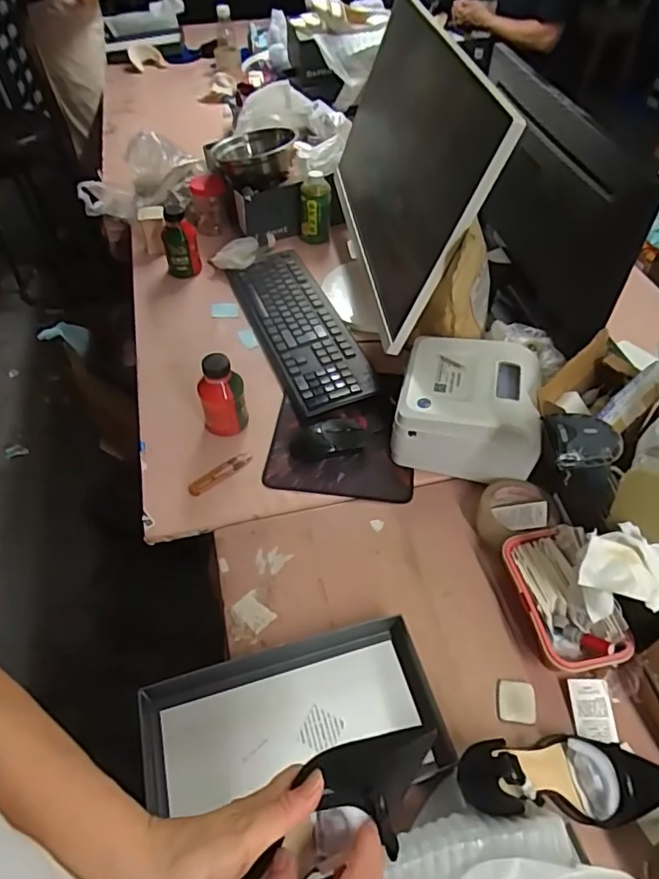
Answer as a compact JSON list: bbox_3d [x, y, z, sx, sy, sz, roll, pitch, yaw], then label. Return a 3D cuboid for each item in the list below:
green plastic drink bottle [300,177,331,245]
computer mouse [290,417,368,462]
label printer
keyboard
[{"bbox_3d":[-0.030,-0.481,1.171,0.064,0.119,0.067,-4,50,-2],"label":"green plastic drink bottle"},{"bbox_3d":[-0.001,-0.004,0.846,0.116,0.032,0.059,-15,52,-12],"label":"computer mouse"},{"bbox_3d":[0.200,-0.039,0.811,0.186,0.142,0.165,12,51,10],"label":"label printer"},{"bbox_3d":[-0.059,-0.208,1.005,0.143,0.036,0.410,-19,52,-15],"label":"keyboard"}]

